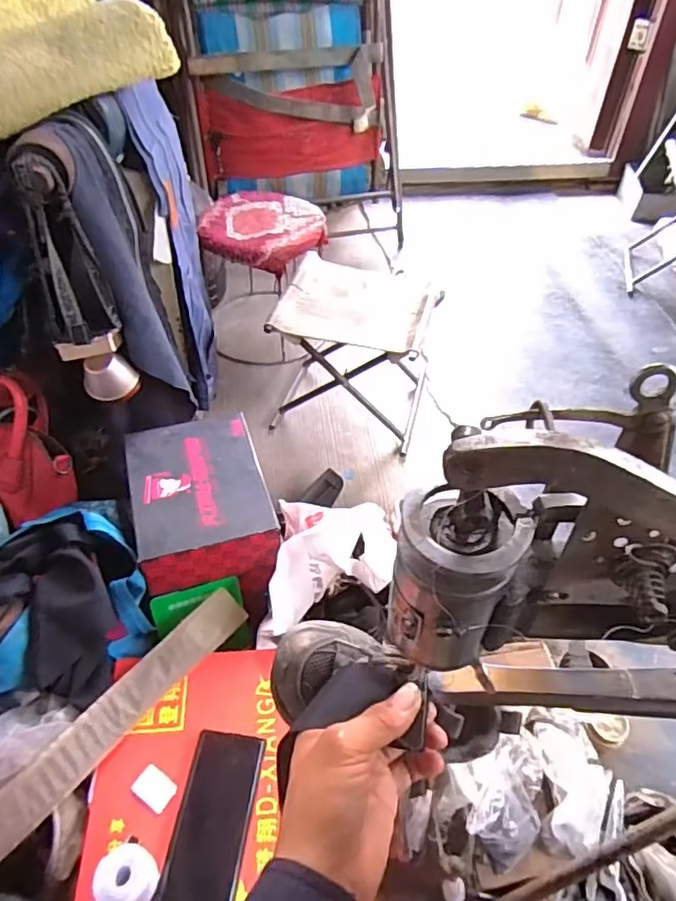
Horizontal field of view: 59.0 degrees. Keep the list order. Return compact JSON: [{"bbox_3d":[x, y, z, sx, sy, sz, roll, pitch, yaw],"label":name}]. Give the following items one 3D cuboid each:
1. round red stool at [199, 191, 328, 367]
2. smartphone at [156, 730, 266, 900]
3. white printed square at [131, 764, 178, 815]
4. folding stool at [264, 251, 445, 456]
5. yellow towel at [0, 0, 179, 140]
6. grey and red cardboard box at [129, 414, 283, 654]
[{"bbox_3d":[-0.169,-0.372,1.292,0.265,0.294,0.253,1,47,-1],"label":"round red stool"},{"bbox_3d":[-0.129,0.387,0.628,0.079,0.009,0.161,23,53,-16],"label":"smartphone"},{"bbox_3d":[-0.193,0.356,0.628,0.041,0.006,0.032,27,52,21],"label":"white printed square"},{"bbox_3d":[0.032,-0.186,1.121,0.268,0.232,0.235,17,49,14],"label":"folding stool"},{"bbox_3d":[-0.363,-0.495,0.712,0.250,0.119,0.229,-28,54,-25],"label":"yellow towel"},{"bbox_3d":[-0.182,0.093,0.823,0.164,0.148,0.234,-11,49,-12],"label":"grey and red cardboard box"}]

